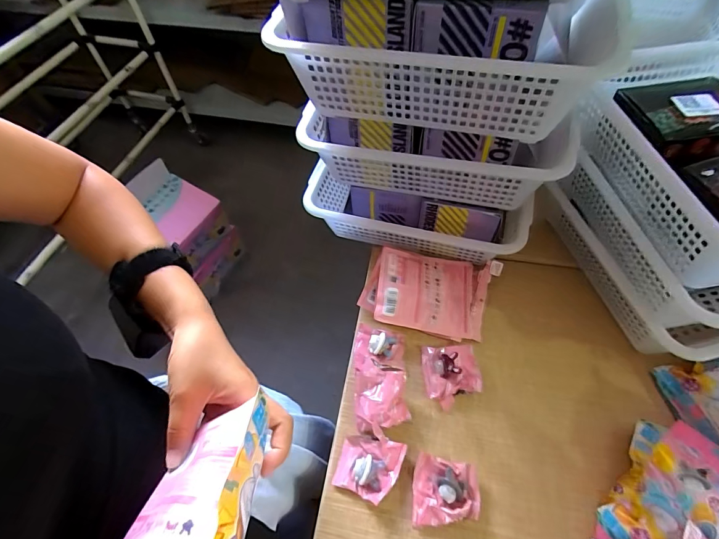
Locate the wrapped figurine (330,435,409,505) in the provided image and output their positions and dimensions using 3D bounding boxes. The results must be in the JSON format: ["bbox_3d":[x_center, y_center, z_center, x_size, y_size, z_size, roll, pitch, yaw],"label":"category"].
[{"bbox_3d":[0.012,0.247,0.466,0.075,0.023,0.072,18,60,13],"label":"wrapped figurine"}]

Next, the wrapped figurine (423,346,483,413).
[{"bbox_3d":[0.130,0.148,0.517,0.072,0.028,0.087,-4,58,-1],"label":"wrapped figurine"}]

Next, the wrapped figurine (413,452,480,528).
[{"bbox_3d":[0.104,0.268,0.444,0.077,0.029,0.073,6,58,5],"label":"wrapped figurine"}]

